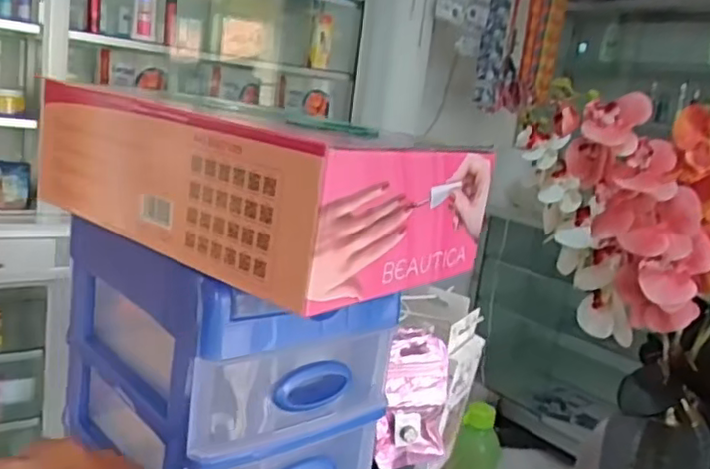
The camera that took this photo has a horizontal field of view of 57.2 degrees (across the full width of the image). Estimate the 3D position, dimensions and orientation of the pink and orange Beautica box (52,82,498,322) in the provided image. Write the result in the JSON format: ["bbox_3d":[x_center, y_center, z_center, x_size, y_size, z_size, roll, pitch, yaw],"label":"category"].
[{"bbox_3d":[-0.051,-0.027,0.348,0.199,0.061,0.128,15,14,33],"label":"pink and orange Beautica box"}]

